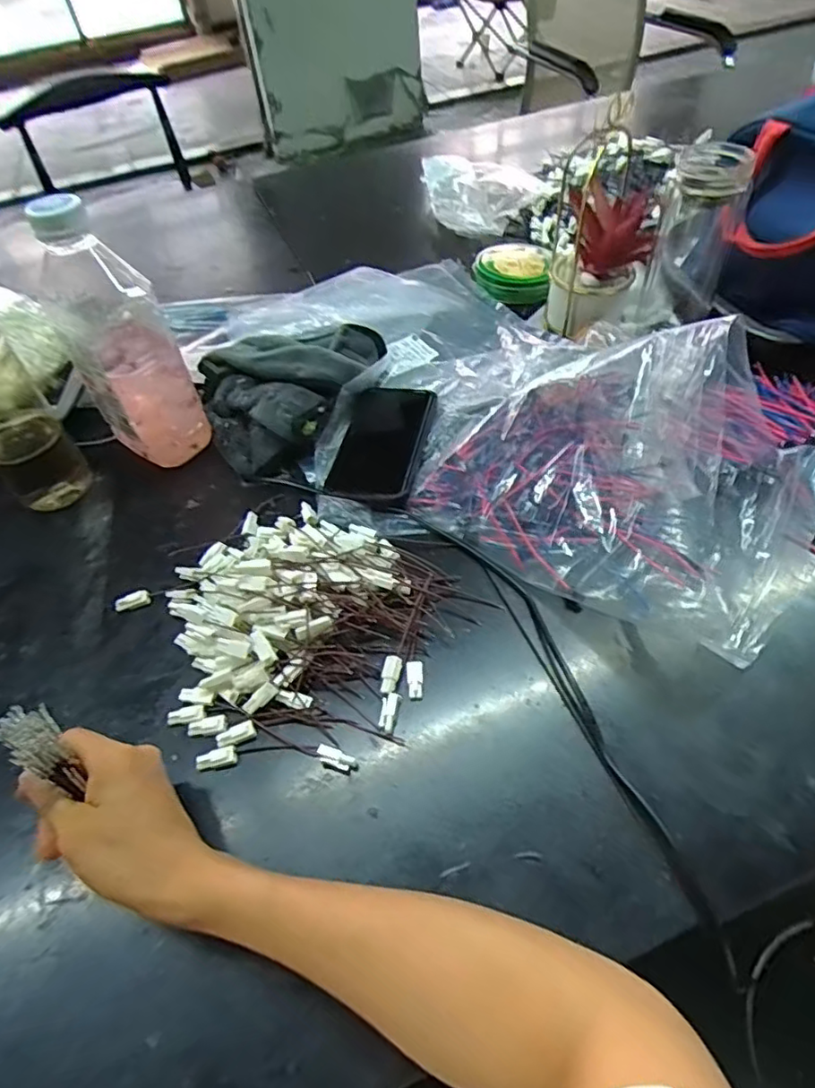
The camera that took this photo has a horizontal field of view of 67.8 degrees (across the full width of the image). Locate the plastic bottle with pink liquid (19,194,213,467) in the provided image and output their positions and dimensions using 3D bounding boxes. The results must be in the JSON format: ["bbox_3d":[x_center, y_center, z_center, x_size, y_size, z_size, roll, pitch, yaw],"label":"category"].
[{"bbox_3d":[-0.245,-0.177,0.511,0.079,0.208,0.085,-30,55,-17],"label":"plastic bottle with pink liquid"}]

